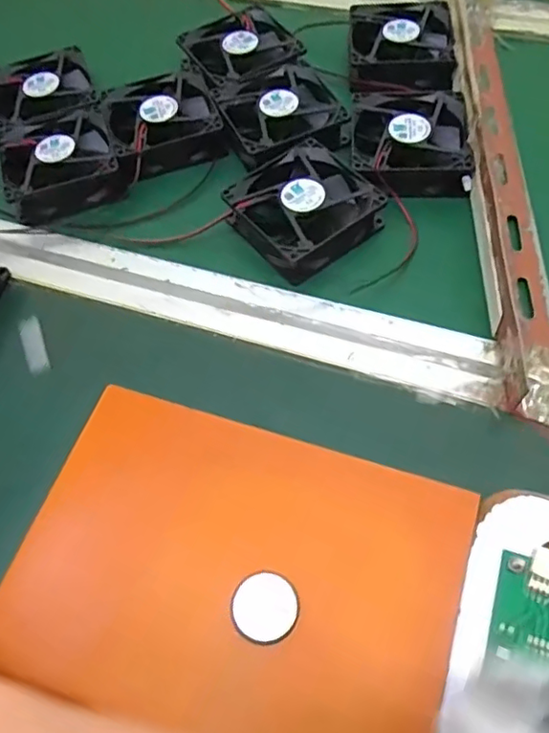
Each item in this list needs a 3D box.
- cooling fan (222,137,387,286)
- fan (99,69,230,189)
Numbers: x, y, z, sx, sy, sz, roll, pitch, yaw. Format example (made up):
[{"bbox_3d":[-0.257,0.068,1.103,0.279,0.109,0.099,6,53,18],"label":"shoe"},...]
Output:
[{"bbox_3d":[0.019,-0.106,0.392,0.082,0.027,0.080,-35,62,-17],"label":"cooling fan"},{"bbox_3d":[-0.085,-0.182,0.447,0.079,0.032,0.092,-19,59,-8],"label":"fan"}]

